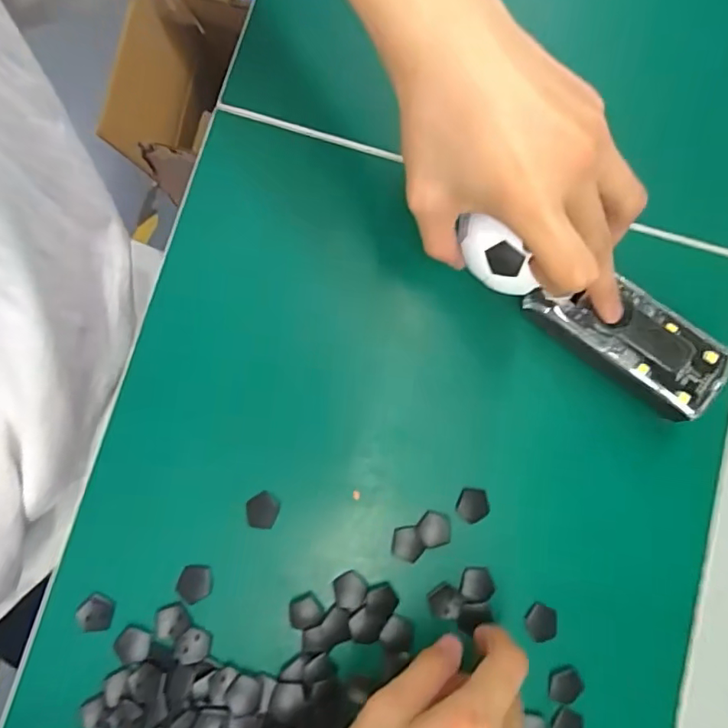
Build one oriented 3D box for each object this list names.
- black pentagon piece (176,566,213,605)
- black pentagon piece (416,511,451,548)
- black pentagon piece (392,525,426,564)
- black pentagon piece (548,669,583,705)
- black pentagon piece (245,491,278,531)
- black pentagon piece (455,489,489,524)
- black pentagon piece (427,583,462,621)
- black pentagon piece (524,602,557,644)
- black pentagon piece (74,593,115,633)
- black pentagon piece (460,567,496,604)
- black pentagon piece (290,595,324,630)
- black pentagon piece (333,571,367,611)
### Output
[{"bbox_3d":[-0.092,0.120,0.286,0.018,0.004,0.019,4,82,-3],"label":"black pentagon piece"},{"bbox_3d":[0.039,0.093,0.294,0.019,0.004,0.018,7,82,-3],"label":"black pentagon piece"},{"bbox_3d":[0.025,0.100,0.293,0.018,0.004,0.018,26,82,0],"label":"black pentagon piece"},{"bbox_3d":[0.109,0.176,0.286,0.019,0.004,0.017,-37,86,-8],"label":"black pentagon piece"},{"bbox_3d":[-0.056,0.082,0.292,0.018,0.004,0.018,44,82,3],"label":"black pentagon piece"},{"bbox_3d":[0.062,0.080,0.298,0.018,0.004,0.018,8,82,-3],"label":"black pentagon piece"},{"bbox_3d":[0.045,0.132,0.291,0.017,0.004,0.018,-42,87,-8],"label":"black pentagon piece"},{"bbox_3d":[0.098,0.143,0.289,0.018,0.004,0.019,23,82,0],"label":"black pentagon piece"},{"bbox_3d":[-0.144,0.134,0.283,0.018,0.004,0.019,13,82,-2],"label":"black pentagon piece"},{"bbox_3d":[0.063,0.122,0.291,0.019,0.004,0.018,0,82,-4],"label":"black pentagon piece"},{"bbox_3d":[-0.032,0.135,0.286,0.017,0.004,0.016,-22,84,-6],"label":"black pentagon piece"},{"bbox_3d":[-0.008,0.125,0.288,0.017,0.004,0.018,-38,86,-8],"label":"black pentagon piece"}]

